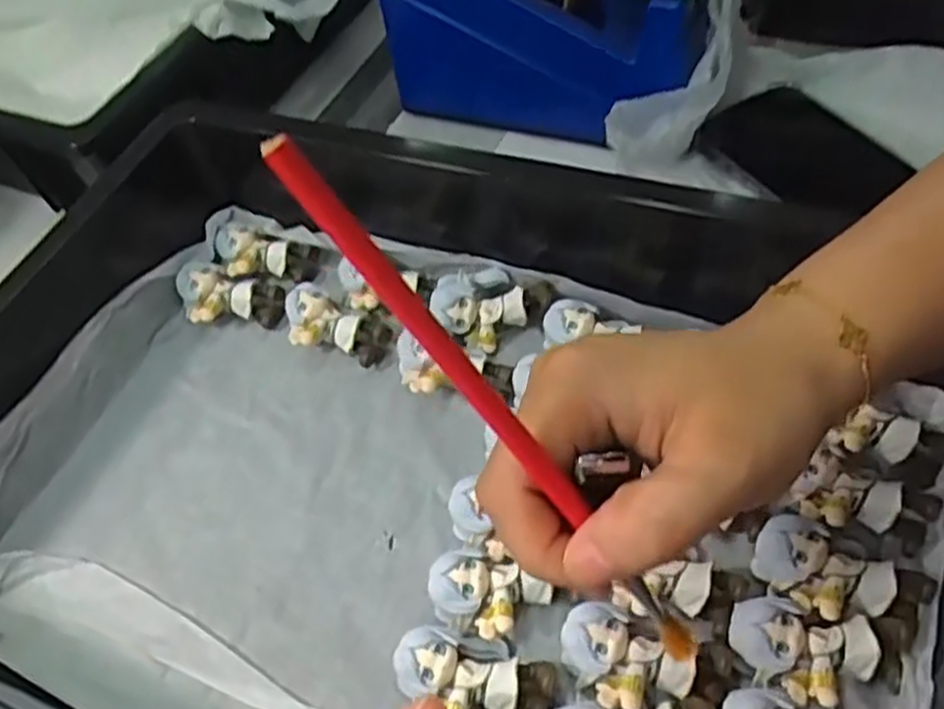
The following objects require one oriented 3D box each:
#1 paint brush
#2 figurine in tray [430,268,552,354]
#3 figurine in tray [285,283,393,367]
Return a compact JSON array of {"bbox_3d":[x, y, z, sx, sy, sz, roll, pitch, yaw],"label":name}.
[{"bbox_3d":[0.010,0.019,0.183,0.006,0.167,0.006,-14,32,46],"label":"paint brush"},{"bbox_3d":[0.010,-0.026,0.418,0.061,0.027,0.036,10,55,16],"label":"figurine in tray"},{"bbox_3d":[-0.076,-0.015,0.425,0.059,0.023,0.030,24,52,5],"label":"figurine in tray"}]

